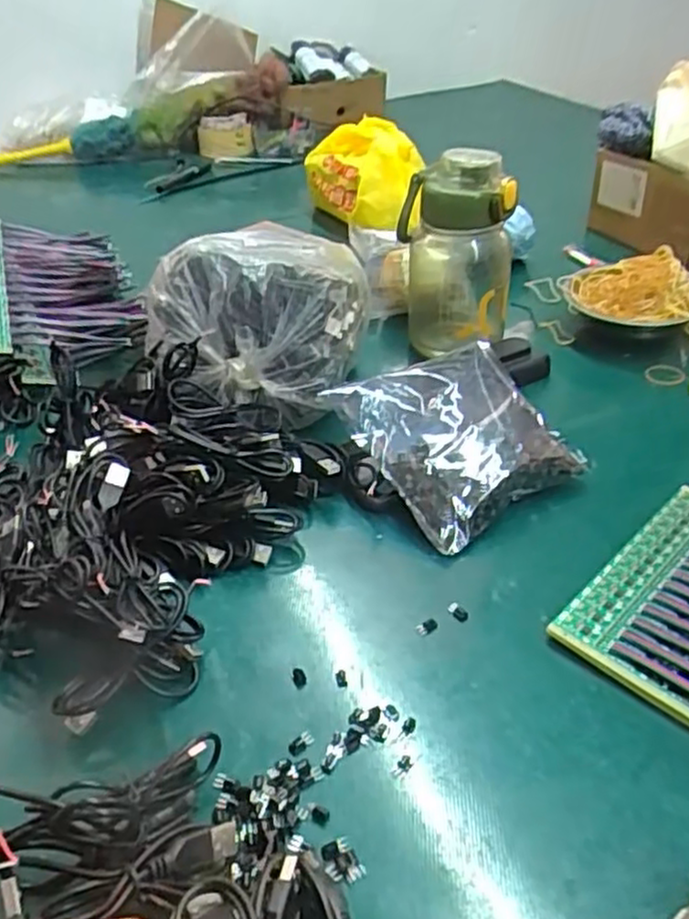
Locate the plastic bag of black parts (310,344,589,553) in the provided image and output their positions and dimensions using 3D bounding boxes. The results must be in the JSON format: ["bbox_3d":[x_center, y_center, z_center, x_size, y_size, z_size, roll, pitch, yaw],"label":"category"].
[{"bbox_3d":[0.083,-0.022,0.507,0.143,0.055,0.129,-26,43,-25],"label":"plastic bag of black parts"}]

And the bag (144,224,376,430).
[{"bbox_3d":[-0.070,-0.106,0.569,0.157,0.124,0.143,6,39,13],"label":"bag"}]

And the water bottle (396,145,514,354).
[{"bbox_3d":[0.099,-0.179,0.635,0.097,0.174,0.073,8,40,16],"label":"water bottle"}]

